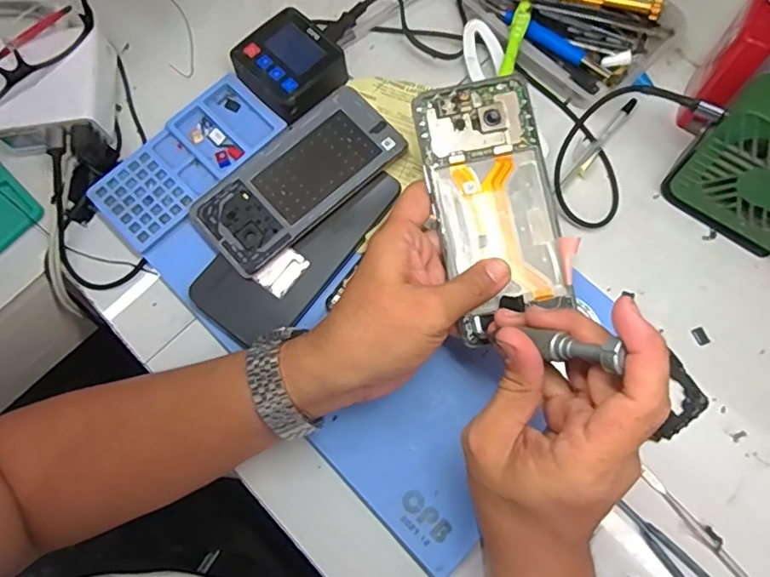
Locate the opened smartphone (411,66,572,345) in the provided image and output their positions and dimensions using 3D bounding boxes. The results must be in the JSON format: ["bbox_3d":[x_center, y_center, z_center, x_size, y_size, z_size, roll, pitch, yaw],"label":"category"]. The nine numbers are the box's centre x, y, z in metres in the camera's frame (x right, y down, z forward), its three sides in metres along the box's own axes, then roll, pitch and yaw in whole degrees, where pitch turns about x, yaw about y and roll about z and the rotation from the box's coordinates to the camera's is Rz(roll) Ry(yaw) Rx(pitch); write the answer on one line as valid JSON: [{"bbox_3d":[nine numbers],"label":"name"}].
[{"bbox_3d":[0.069,-0.052,0.345,0.076,0.010,0.155,-13,89,-3],"label":"opened smartphone"}]

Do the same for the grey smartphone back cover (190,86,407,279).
[{"bbox_3d":[-0.064,-0.083,0.415,0.157,0.004,0.074,-41,77,-10],"label":"grey smartphone back cover"}]

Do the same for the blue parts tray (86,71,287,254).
[{"bbox_3d":[-0.154,-0.102,0.430,0.149,0.015,0.071,-43,77,-9],"label":"blue parts tray"}]

